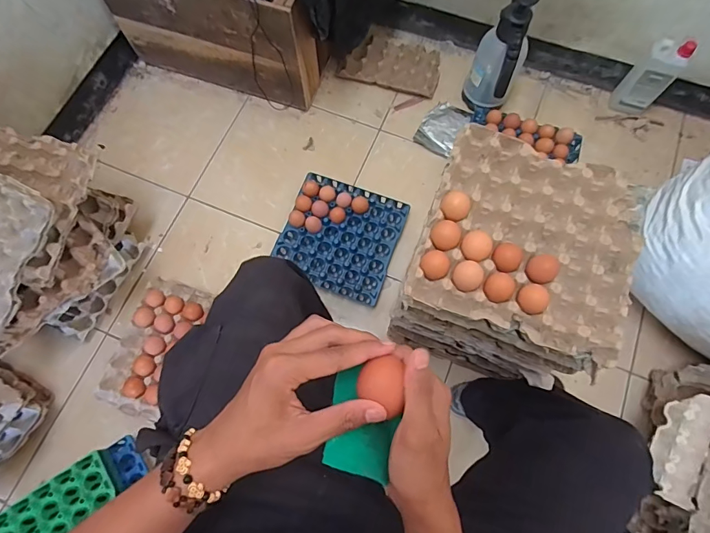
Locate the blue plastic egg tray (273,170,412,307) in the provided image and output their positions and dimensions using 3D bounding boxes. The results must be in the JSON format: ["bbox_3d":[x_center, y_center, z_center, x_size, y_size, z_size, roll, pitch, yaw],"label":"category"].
[{"bbox_3d":[-0.034,-0.082,1.089,0.284,0.066,0.284,22,74,7],"label":"blue plastic egg tray"}]

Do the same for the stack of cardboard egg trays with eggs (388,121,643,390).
[{"bbox_3d":[0.264,0.013,0.801,0.294,0.409,0.299,21,73,7],"label":"stack of cardboard egg trays with eggs"}]

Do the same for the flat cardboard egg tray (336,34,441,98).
[{"bbox_3d":[0.115,-0.614,1.270,0.287,0.053,0.154,16,73,5],"label":"flat cardboard egg tray"}]

